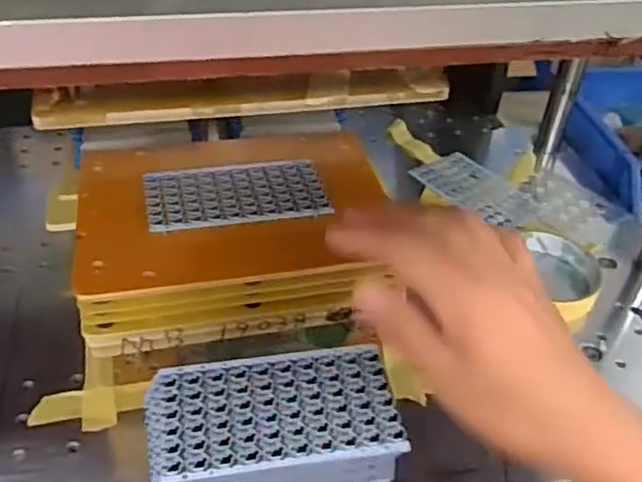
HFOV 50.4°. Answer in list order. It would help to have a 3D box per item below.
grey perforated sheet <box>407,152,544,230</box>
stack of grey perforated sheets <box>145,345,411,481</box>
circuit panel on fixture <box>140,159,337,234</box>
[{"bbox_3d":[0.141,-0.047,0.621,0.065,0.007,0.113,-25,48,-30],"label":"grey perforated sheet"},{"bbox_3d":[-0.026,0.111,0.357,0.121,0.077,0.068,-6,41,-12],"label":"stack of grey perforated sheets"},{"bbox_3d":[-0.055,-0.032,0.447,0.113,0.007,0.065,-7,41,-13],"label":"circuit panel on fixture"}]

